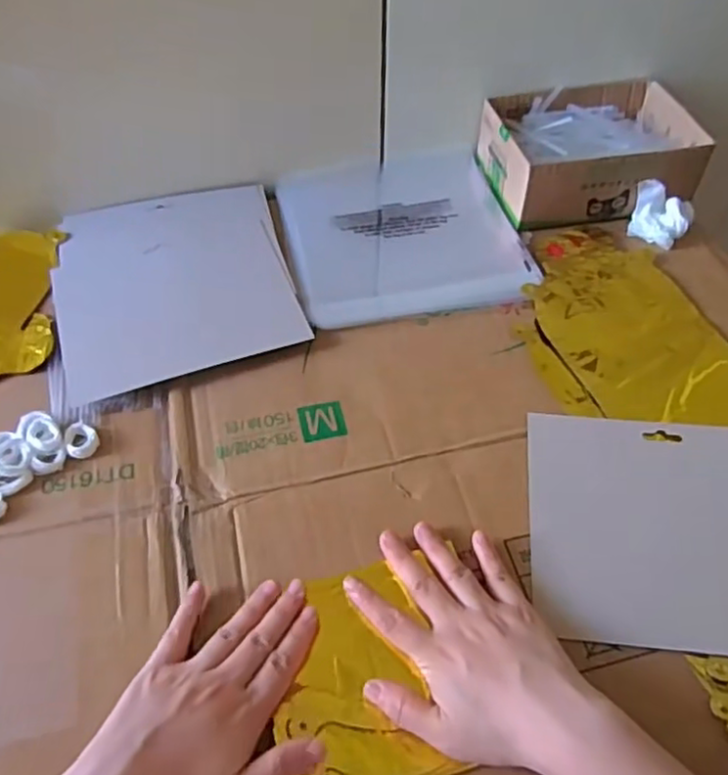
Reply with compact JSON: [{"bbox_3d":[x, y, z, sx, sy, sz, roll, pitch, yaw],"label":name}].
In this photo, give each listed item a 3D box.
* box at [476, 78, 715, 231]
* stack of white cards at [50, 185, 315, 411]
[{"bbox_3d":[0.219,-0.228,0.651,0.185,0.061,0.133,-7,53,-6],"label":"box"},{"bbox_3d":[-0.166,-0.098,0.584,0.194,0.009,0.223,-15,55,-11],"label":"stack of white cards"}]

